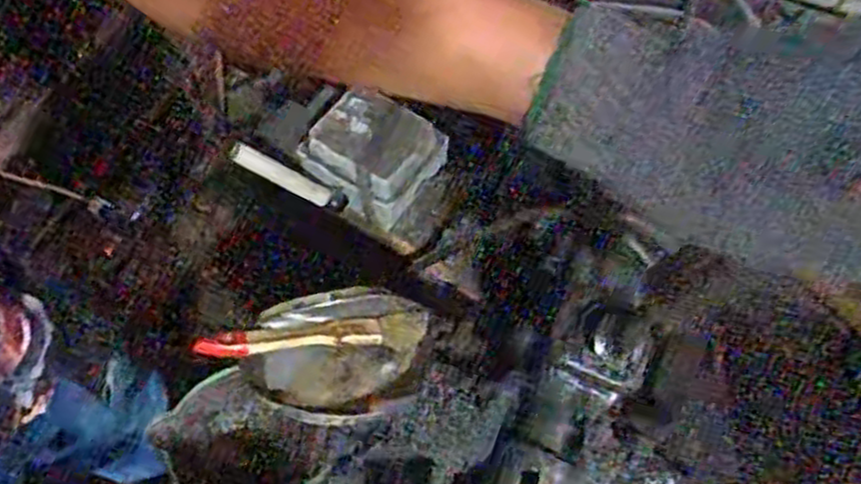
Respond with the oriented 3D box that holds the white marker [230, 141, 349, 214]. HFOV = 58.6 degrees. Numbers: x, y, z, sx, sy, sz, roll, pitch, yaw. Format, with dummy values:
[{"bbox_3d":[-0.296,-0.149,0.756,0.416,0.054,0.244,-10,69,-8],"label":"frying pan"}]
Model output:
[{"bbox_3d":[-0.141,-0.062,0.768,0.128,0.013,0.020,27,61,-25],"label":"white marker"}]

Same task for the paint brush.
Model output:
[{"bbox_3d":[-0.094,0.077,0.617,0.178,0.015,0.027,-3,63,-18],"label":"paint brush"}]

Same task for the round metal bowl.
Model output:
[{"bbox_3d":[-0.072,0.094,0.609,0.139,0.053,0.103,-5,64,-6],"label":"round metal bowl"}]

